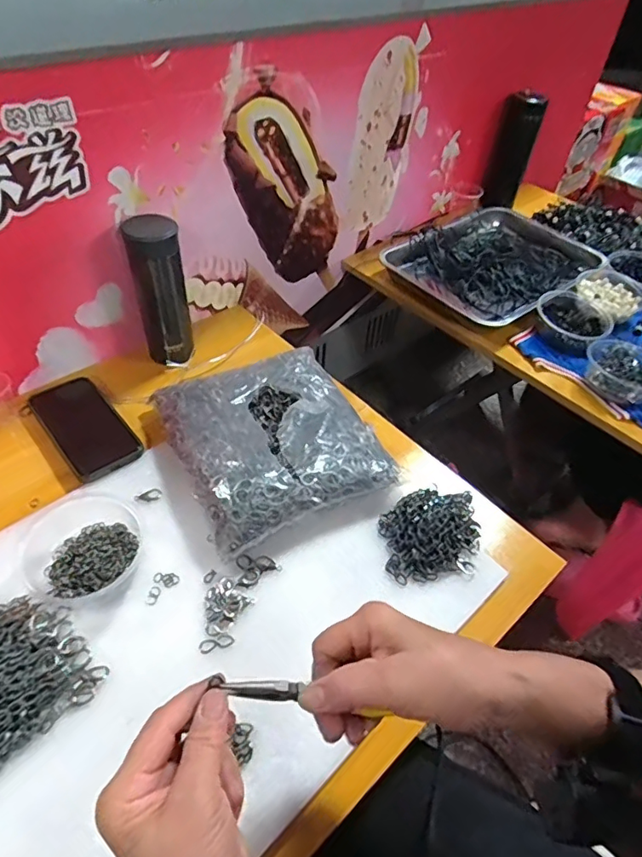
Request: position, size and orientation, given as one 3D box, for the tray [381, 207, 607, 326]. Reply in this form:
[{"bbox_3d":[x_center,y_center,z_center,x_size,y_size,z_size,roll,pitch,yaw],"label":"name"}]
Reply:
[{"bbox_3d":[0.316,-0.303,0.947,0.330,0.054,0.269,-30,57,-29],"label":"tray"}]

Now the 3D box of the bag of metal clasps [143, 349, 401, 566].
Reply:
[{"bbox_3d":[-0.058,0.006,0.612,0.223,0.056,0.244,-21,53,-23],"label":"bag of metal clasps"}]

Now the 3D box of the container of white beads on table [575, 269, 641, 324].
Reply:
[{"bbox_3d":[0.465,-0.217,0.822,0.095,0.031,0.096,3,48,-3],"label":"container of white beads on table"}]

